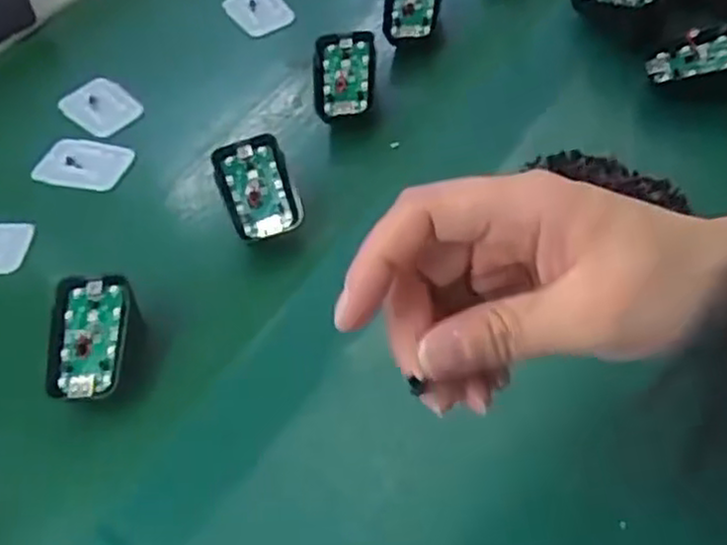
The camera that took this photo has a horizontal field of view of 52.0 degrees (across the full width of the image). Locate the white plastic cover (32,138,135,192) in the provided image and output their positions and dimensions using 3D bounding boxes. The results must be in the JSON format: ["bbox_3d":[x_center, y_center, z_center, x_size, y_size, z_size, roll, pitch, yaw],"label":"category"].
[{"bbox_3d":[-0.201,-0.080,0.537,0.064,0.004,0.045,13,56,20],"label":"white plastic cover"}]

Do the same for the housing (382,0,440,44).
[{"bbox_3d":[0.036,-0.208,0.578,0.044,0.012,0.074,6,70,15],"label":"housing"}]

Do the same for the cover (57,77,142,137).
[{"bbox_3d":[-0.202,-0.129,0.578,0.045,0.006,0.067,-40,56,-19],"label":"cover"}]

